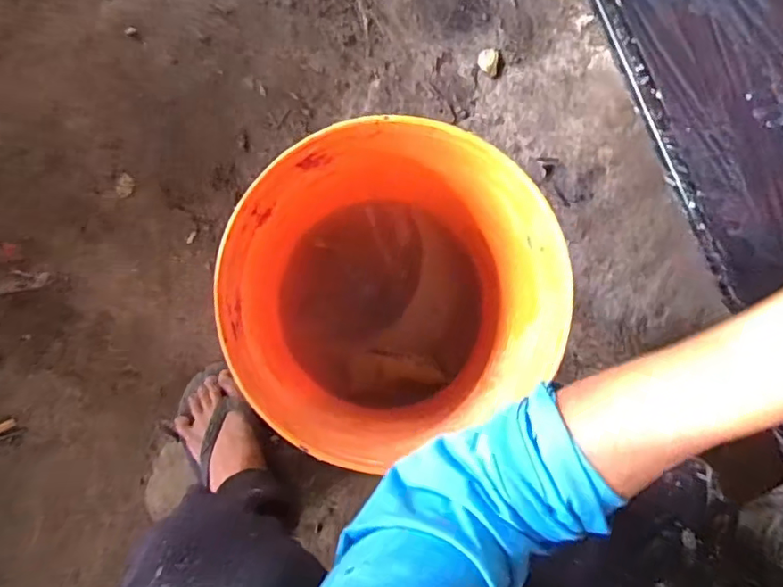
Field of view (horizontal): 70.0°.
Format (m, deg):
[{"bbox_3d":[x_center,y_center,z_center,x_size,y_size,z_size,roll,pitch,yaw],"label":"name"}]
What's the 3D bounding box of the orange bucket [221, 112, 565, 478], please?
[{"bbox_3d":[-0.011,-0.007,0.610,0.300,0.303,0.290,-1,96,-11],"label":"orange bucket"}]

